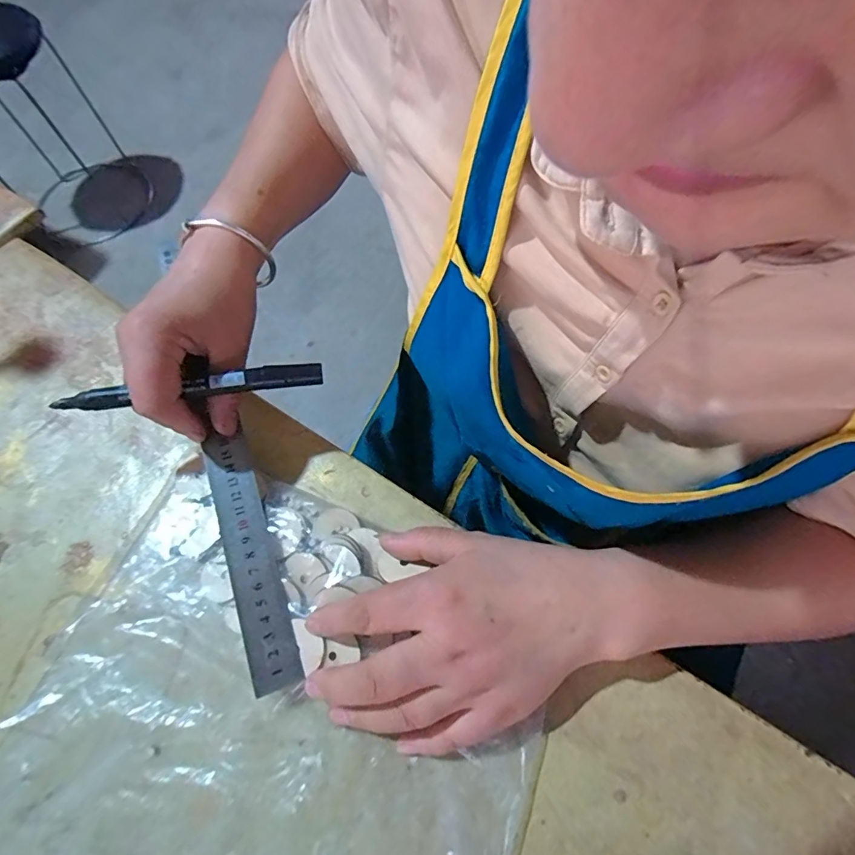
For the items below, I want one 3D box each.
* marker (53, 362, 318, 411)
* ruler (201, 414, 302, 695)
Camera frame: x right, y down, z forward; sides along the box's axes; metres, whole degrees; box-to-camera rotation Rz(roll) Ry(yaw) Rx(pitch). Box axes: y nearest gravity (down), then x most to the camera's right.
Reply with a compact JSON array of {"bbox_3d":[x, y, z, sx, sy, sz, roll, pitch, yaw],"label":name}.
[{"bbox_3d":[-0.146,-0.026,0.300,0.155,0.010,0.014,-9,66,-10],"label":"marker"},{"bbox_3d":[-0.113,0.078,0.303,0.027,0.005,0.161,-15,71,-19],"label":"ruler"}]

